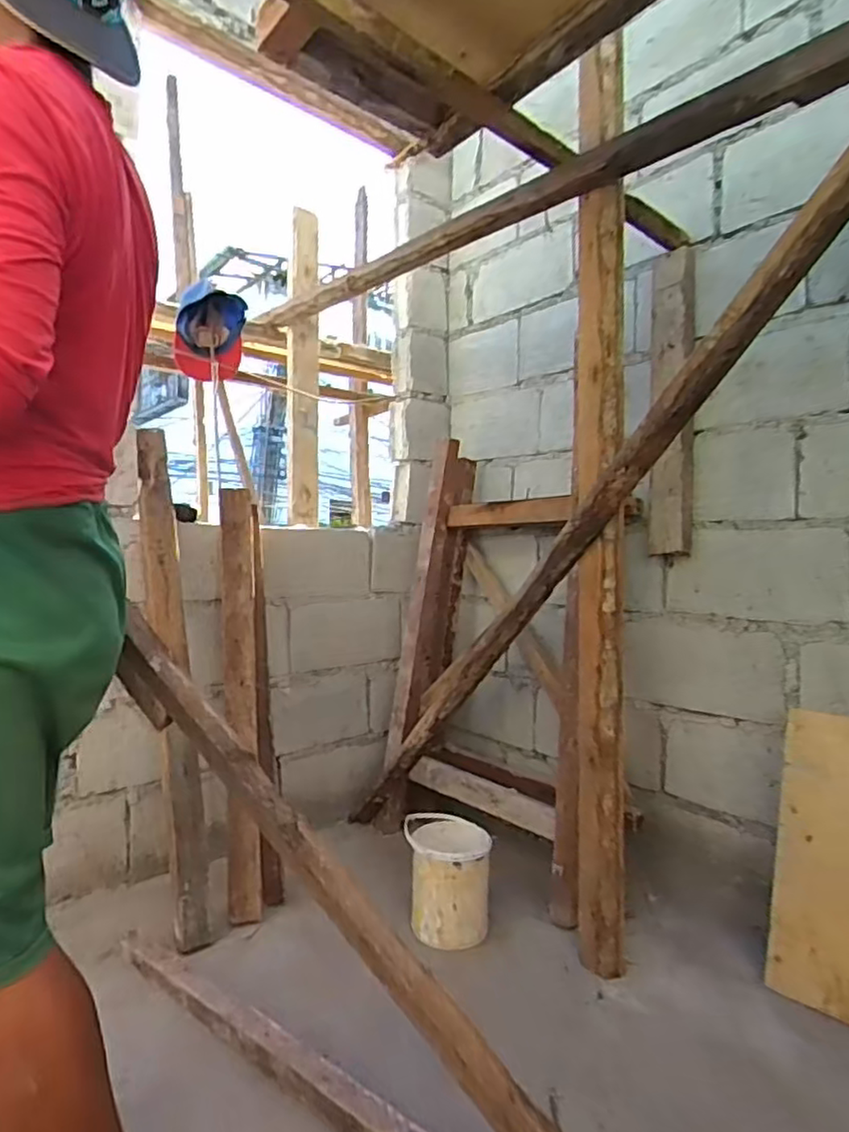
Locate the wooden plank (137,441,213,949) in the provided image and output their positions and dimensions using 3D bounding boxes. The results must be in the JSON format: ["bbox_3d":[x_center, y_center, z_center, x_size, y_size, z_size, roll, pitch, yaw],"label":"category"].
[{"bbox_3d":[-0.574,0.220,1.468,0.083,1.177,0.057,0,-19,-37],"label":"wooden plank"}]

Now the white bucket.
[{"bbox_3d":[0.049,0.707,1.455,0.191,0.208,0.179,1,1,-1],"label":"white bucket"}]

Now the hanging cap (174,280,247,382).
[{"bbox_3d":[-0.591,-0.630,1.764,0.173,0.219,0.146,1,1,-25],"label":"hanging cap"}]

